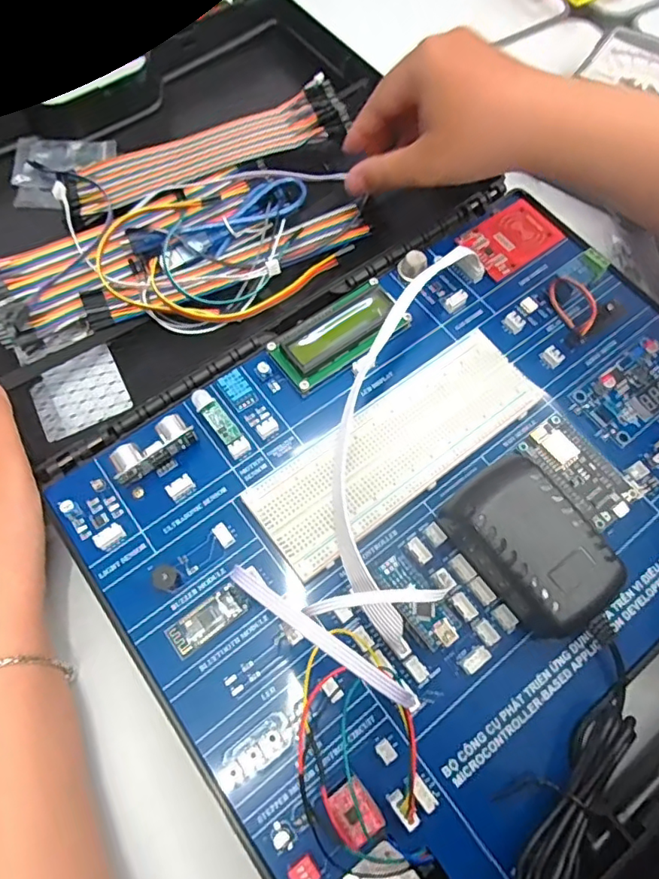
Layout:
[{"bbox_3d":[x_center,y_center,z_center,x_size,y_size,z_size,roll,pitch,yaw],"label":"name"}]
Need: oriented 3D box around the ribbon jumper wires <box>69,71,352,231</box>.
[{"bbox_3d":[-0.090,-0.217,0.402,0.208,0.013,0.081,-21,56,-3],"label":"ribbon jumper wires"}]

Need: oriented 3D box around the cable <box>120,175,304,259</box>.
[{"bbox_3d":[-0.073,-0.148,0.370,0.122,0.019,0.033,-28,67,-16],"label":"cable"}]

